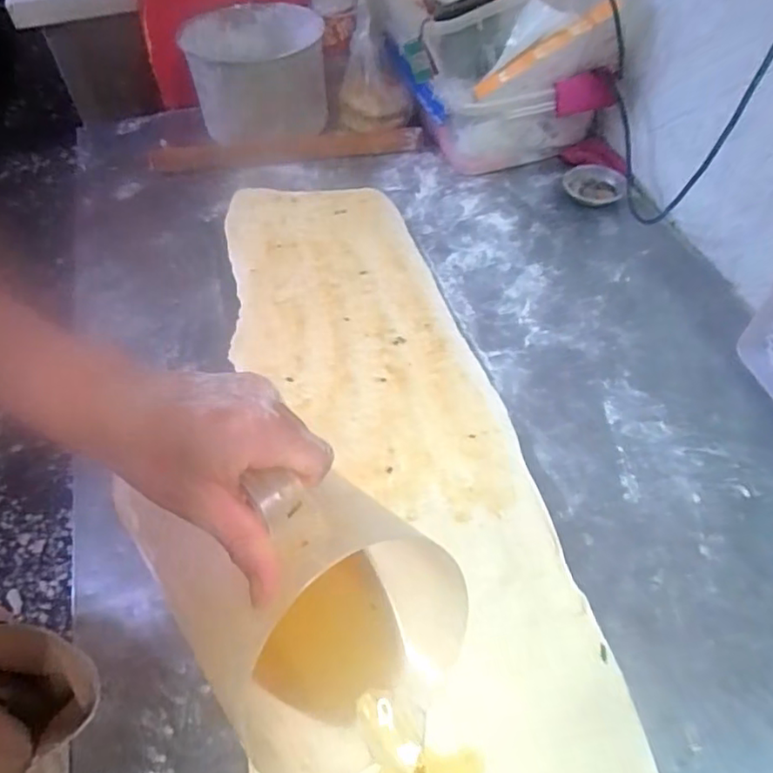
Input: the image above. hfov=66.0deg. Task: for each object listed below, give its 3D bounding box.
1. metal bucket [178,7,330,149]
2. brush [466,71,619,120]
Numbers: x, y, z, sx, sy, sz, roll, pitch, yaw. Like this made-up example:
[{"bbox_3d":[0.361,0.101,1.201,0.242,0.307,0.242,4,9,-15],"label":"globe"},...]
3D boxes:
[{"bbox_3d":[-0.191,-0.486,0.927,0.192,0.142,0.192,-2,53,2],"label":"metal bucket"},{"bbox_3d":[0.202,-0.372,0.778,0.206,0.051,0.009,-10,53,-7],"label":"brush"}]

